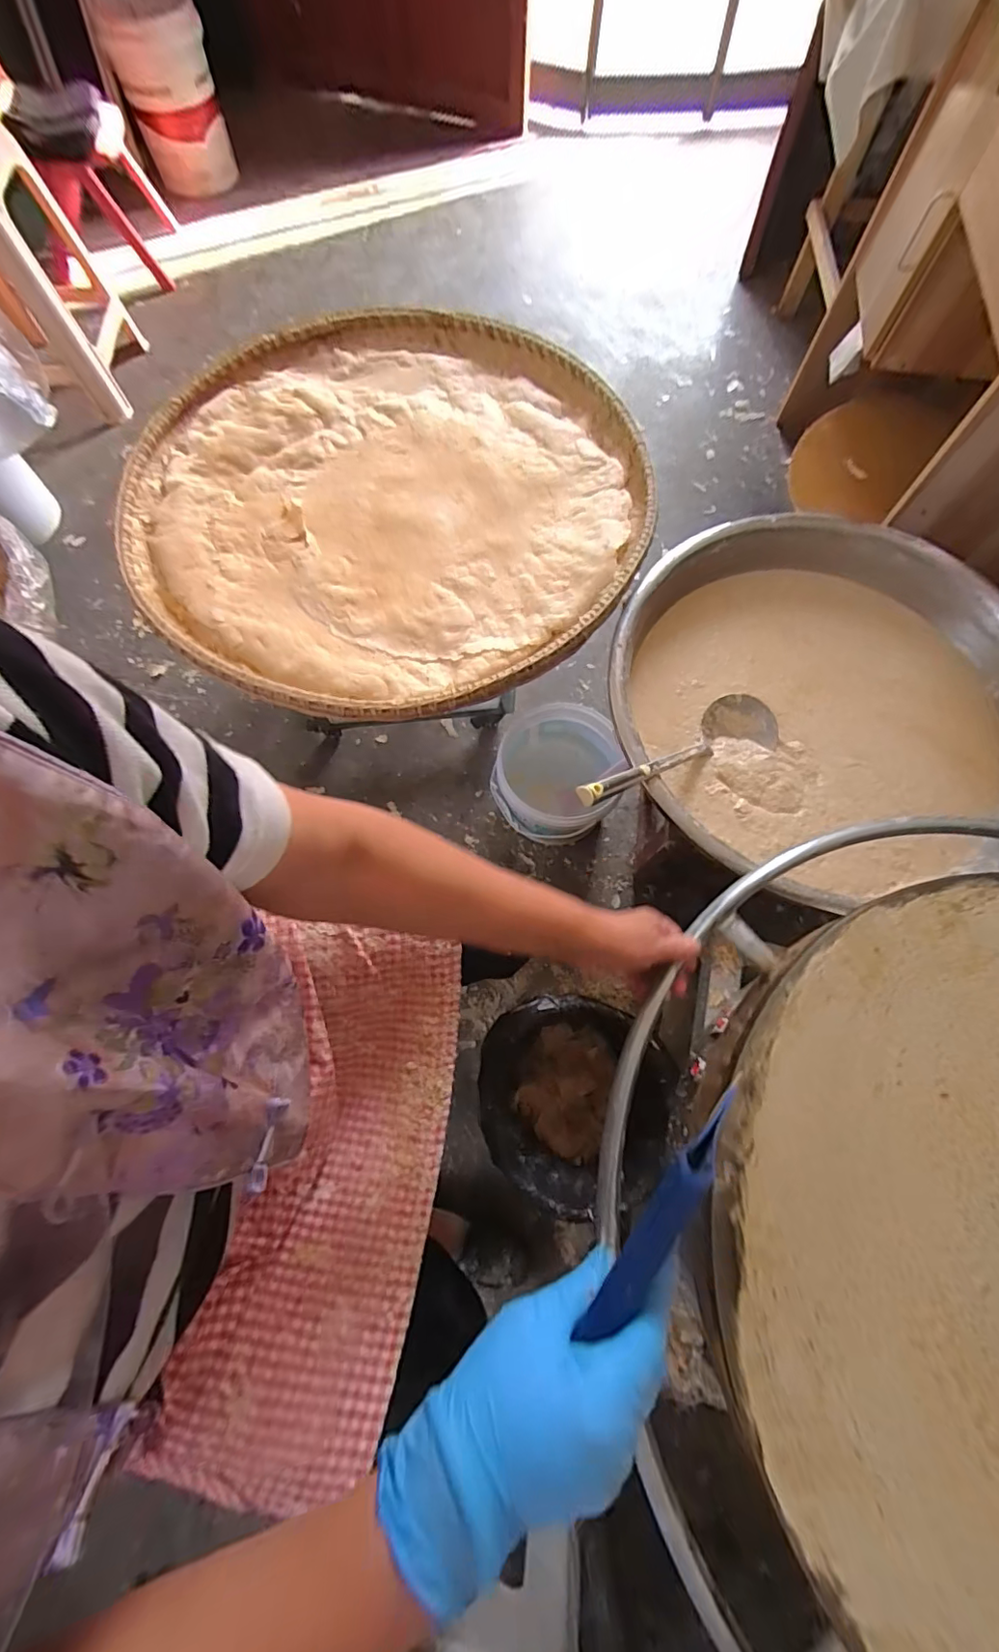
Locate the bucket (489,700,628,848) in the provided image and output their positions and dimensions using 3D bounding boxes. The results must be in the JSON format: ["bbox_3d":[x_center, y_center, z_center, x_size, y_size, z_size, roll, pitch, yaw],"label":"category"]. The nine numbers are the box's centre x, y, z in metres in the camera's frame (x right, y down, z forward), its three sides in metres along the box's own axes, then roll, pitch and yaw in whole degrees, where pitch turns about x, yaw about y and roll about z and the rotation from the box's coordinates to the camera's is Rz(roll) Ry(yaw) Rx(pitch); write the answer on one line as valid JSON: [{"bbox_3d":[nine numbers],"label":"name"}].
[{"bbox_3d":[0.100,-0.090,1.047,0.217,0.170,0.235,0,70,0],"label":"bucket"}]

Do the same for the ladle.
[{"bbox_3d":[0.236,-0.091,0.705,0.376,0.068,0.097,-24,70,-35],"label":"ladle"}]

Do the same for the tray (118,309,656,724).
[{"bbox_3d":[-0.183,-0.513,0.839,0.802,0.071,0.738,0,70,0],"label":"tray"}]

